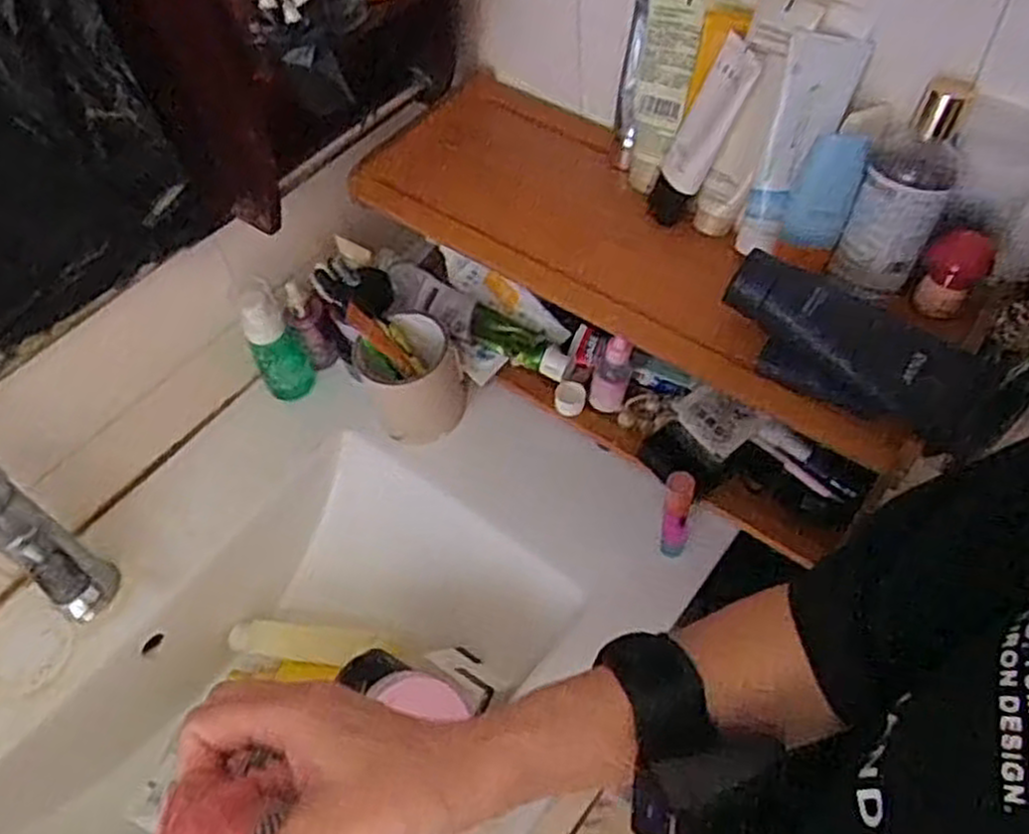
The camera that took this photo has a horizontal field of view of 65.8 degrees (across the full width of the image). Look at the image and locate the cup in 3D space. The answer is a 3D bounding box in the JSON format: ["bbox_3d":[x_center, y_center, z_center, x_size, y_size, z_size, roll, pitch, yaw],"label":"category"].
[{"bbox_3d":[-0.090,-0.036,0.737,0.091,0.094,0.075,-34,57,-19],"label":"cup"}]

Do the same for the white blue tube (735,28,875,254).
[{"bbox_3d":[0.194,-0.188,0.562,0.042,0.154,0.036,34,32,26],"label":"white blue tube"}]

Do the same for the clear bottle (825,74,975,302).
[{"bbox_3d":[0.263,-0.151,0.535,0.054,0.142,0.048,29,31,24],"label":"clear bottle"}]

